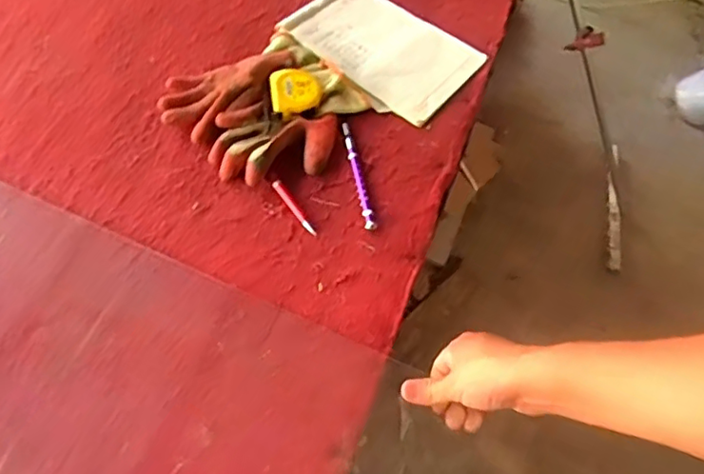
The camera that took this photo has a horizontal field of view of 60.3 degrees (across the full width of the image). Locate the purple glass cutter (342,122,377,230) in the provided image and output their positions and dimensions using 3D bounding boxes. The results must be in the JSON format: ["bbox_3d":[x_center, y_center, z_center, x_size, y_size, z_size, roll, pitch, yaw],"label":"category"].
[{"bbox_3d":[0.007,-0.079,0.764,0.011,0.016,0.163,-8,60,-9],"label":"purple glass cutter"}]

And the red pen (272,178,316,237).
[{"bbox_3d":[-0.070,-0.036,0.736,0.013,0.008,0.088,-29,65,-20],"label":"red pen"}]

